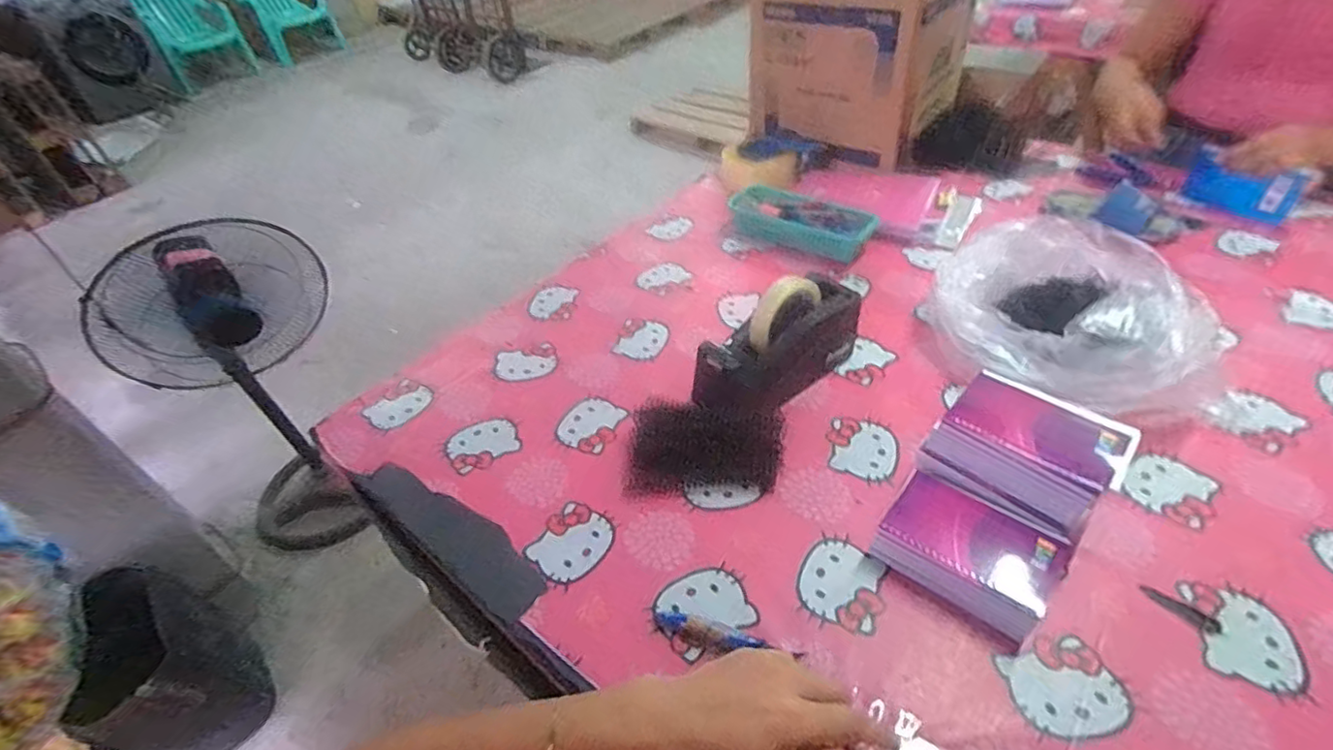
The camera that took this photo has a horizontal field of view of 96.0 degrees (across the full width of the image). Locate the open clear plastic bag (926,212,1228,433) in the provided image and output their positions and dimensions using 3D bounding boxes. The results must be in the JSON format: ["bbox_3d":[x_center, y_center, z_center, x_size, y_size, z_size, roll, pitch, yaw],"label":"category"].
[{"bbox_3d":[0.431,-0.064,0.655,0.234,0.136,0.266,3,44,9],"label":"open clear plastic bag"}]

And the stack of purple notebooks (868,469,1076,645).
[{"bbox_3d":[0.254,0.152,0.510,0.133,0.048,0.093,26,52,29],"label":"stack of purple notebooks"}]

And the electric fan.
[{"bbox_3d":[-0.988,0.019,1.497,0.314,0.881,0.430,23,51,28],"label":"electric fan"}]

